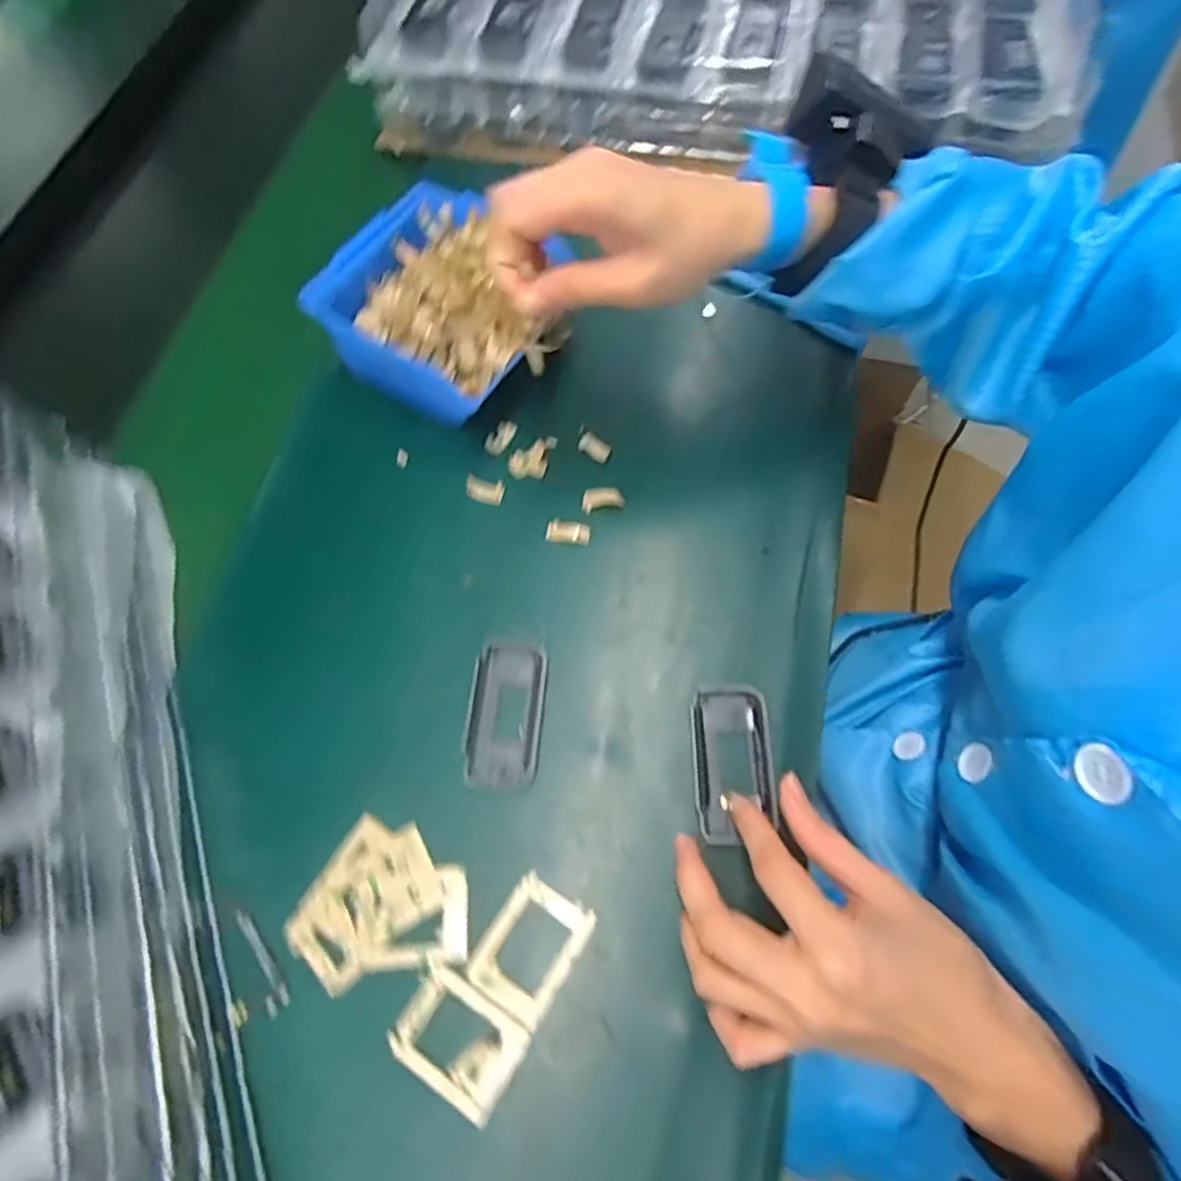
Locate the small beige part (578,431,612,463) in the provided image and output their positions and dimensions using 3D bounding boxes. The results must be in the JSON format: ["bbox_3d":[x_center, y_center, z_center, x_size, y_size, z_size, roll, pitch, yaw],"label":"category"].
[{"bbox_3d":[0.003,-0.091,0.424,0.022,0.008,0.012,29,72,17],"label":"small beige part"}]

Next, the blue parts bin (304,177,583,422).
[{"bbox_3d":[-0.098,-0.184,0.430,0.138,0.059,0.126,28,71,14],"label":"blue parts bin"}]

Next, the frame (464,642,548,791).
[{"bbox_3d":[-0.044,0.065,0.352,0.039,0.007,0.076,0,66,6],"label":"frame"}]

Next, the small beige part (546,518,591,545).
[{"bbox_3d":[-0.013,-0.035,0.398,0.026,0.004,0.013,13,67,11],"label":"small beige part"}]

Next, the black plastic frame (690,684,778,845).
[{"bbox_3d":[0.072,0.086,0.336,0.040,0.008,0.076,-1,67,3],"label":"black plastic frame"}]

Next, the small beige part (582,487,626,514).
[{"bbox_3d":[0.008,-0.056,0.405,0.026,0.007,0.014,-6,65,3],"label":"small beige part"}]

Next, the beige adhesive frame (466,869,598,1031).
[{"bbox_3d":[-0.028,0.166,0.311,0.040,0.004,0.055,30,72,17],"label":"beige adhesive frame"}]

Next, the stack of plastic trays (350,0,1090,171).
[{"bbox_3d":[0.107,-0.478,0.539,0.511,0.064,0.315,11,67,10],"label":"stack of plastic trays"}]

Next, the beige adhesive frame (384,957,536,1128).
[{"bbox_3d":[-0.060,0.200,0.297,0.057,0.004,0.041,29,72,17],"label":"beige adhesive frame"}]

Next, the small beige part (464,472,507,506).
[{"bbox_3d":[-0.066,-0.063,0.415,0.025,0.004,0.016,13,68,12],"label":"small beige part"}]

